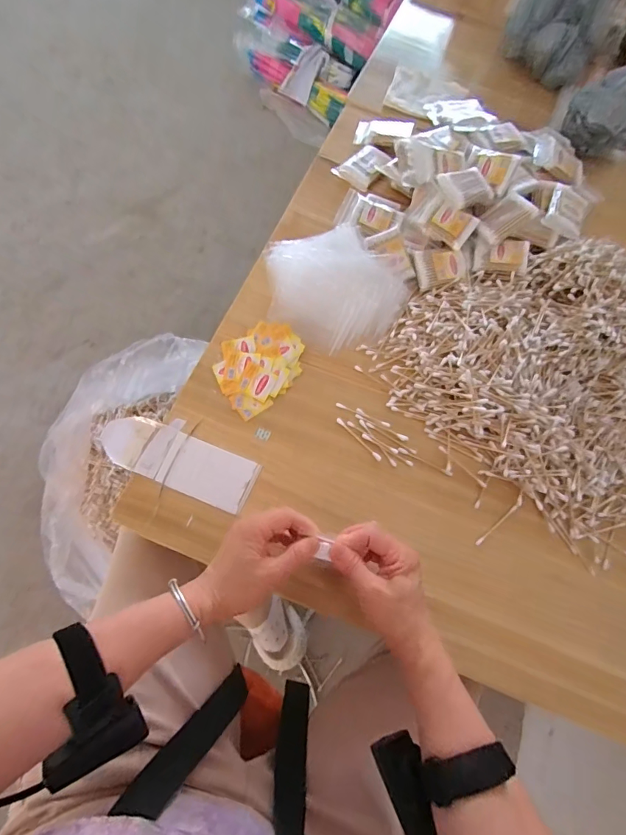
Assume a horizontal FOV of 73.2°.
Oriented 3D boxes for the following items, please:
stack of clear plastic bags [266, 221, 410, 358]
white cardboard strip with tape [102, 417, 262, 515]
[{"bbox_3d":[0.023,-0.187,0.584,0.201,0.042,0.174,41,73,12],"label":"stack of clear plastic bags"},{"bbox_3d":[-0.160,0.051,0.503,0.187,0.007,0.064,22,72,3],"label":"white cardboard strip with tape"}]

